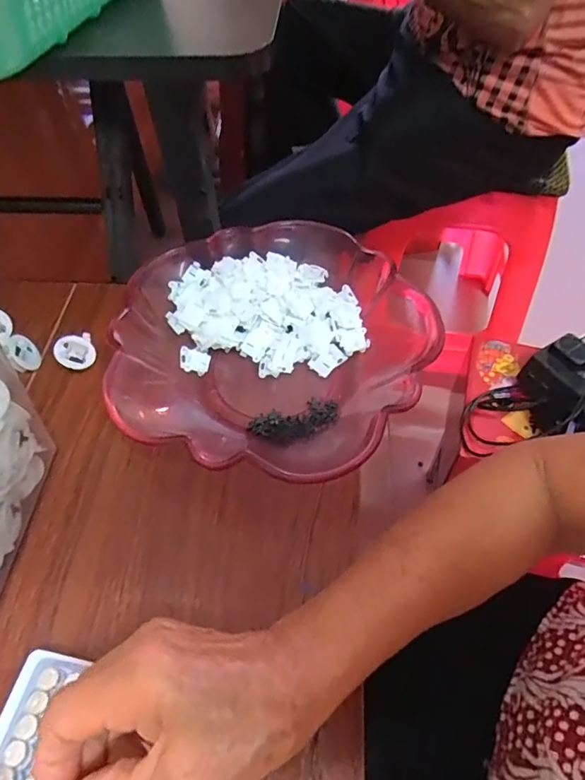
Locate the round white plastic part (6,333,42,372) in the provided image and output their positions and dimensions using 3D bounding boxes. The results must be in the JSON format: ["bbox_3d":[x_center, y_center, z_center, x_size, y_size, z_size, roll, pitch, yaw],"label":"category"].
[{"bbox_3d":[-0.236,-0.030,0.439,0.007,0.030,0.033,-27,40,26],"label":"round white plastic part"}]

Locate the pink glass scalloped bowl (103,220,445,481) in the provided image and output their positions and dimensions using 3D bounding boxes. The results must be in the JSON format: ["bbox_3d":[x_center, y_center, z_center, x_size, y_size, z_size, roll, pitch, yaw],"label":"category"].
[{"bbox_3d":[-0.024,-0.030,0.413,0.235,0.068,0.235,31,60,20],"label":"pink glass scalloped bowl"}]

